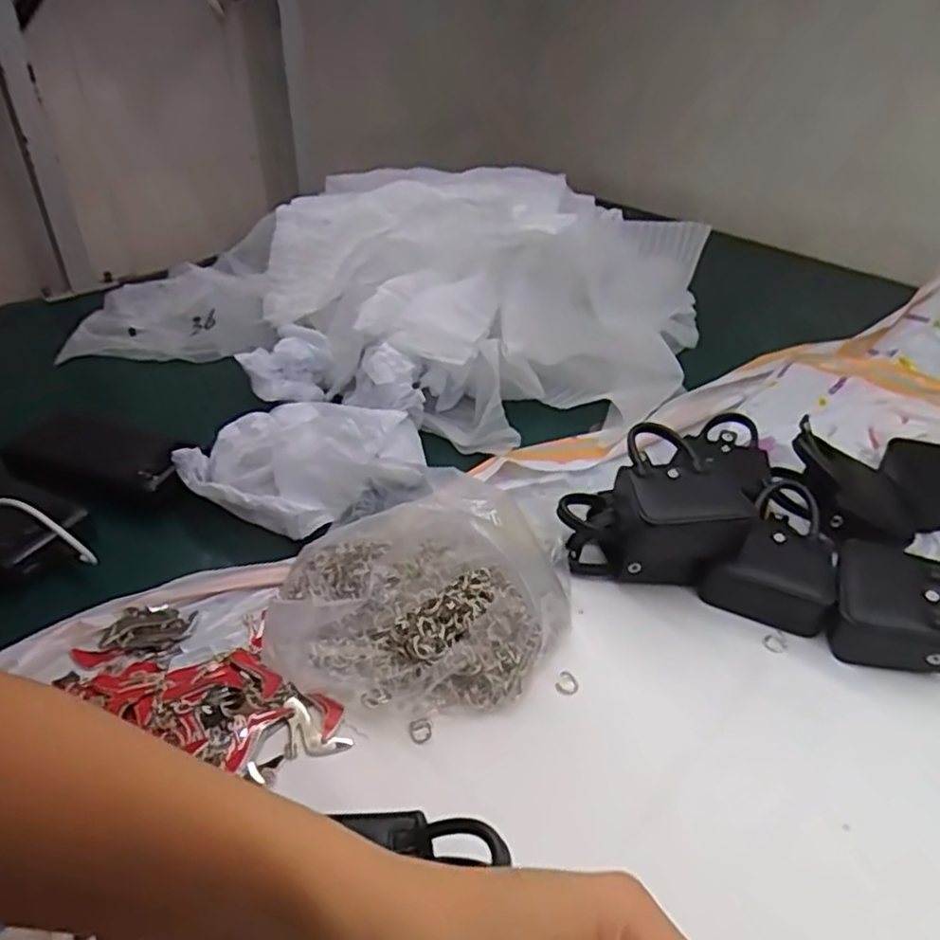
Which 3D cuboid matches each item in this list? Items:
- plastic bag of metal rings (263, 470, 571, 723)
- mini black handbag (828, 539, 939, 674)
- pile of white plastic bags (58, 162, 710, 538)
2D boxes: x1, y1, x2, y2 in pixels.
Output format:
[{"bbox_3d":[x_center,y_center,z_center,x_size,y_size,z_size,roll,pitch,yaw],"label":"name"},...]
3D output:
[{"bbox_3d":[-0.029,0.071,0.435,0.186,0.058,0.160,-19,39,-23],"label":"plastic bag of metal rings"},{"bbox_3d":[0.276,0.085,0.430,0.102,0.044,0.073,12,37,18],"label":"mini black handbag"},{"bbox_3d":[-0.070,-0.180,0.698,0.532,0.165,0.438,-22,40,-27],"label":"pile of white plastic bags"}]

